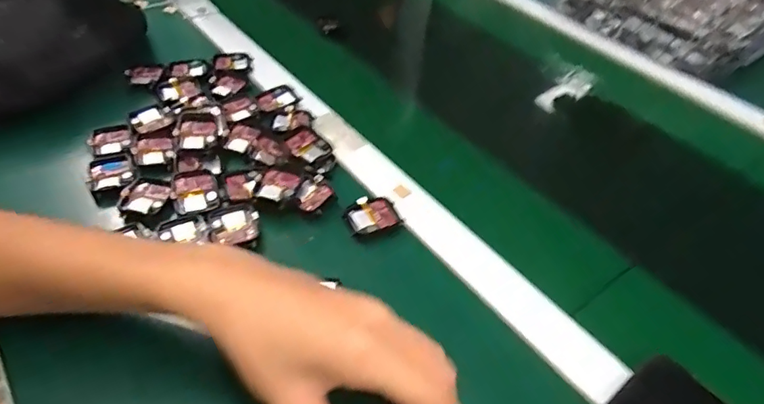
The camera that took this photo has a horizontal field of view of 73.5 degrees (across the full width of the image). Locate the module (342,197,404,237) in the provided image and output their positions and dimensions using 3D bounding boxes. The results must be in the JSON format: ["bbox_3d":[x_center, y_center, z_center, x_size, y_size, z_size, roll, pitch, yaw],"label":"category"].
[{"bbox_3d":[-0.007,0.012,0.442,0.045,0.012,0.035,-14,47,-19],"label":"module"}]

